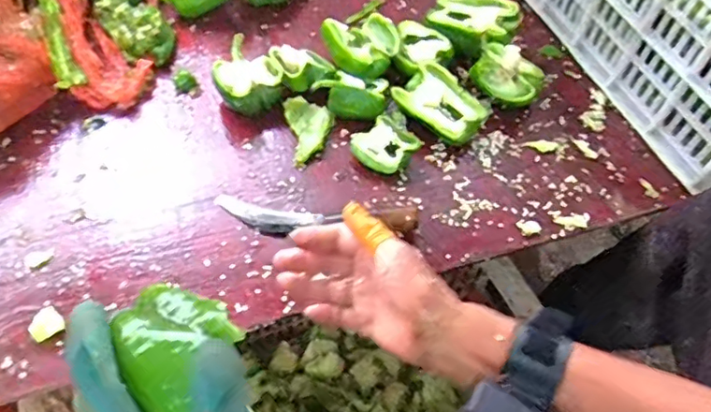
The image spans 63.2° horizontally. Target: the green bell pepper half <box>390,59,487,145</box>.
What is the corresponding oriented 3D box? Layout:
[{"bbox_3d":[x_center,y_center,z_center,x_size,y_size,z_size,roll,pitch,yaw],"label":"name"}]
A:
[{"bbox_3d":[0.100,-0.117,0.684,0.105,0.050,0.069,29,57,15],"label":"green bell pepper half"}]

